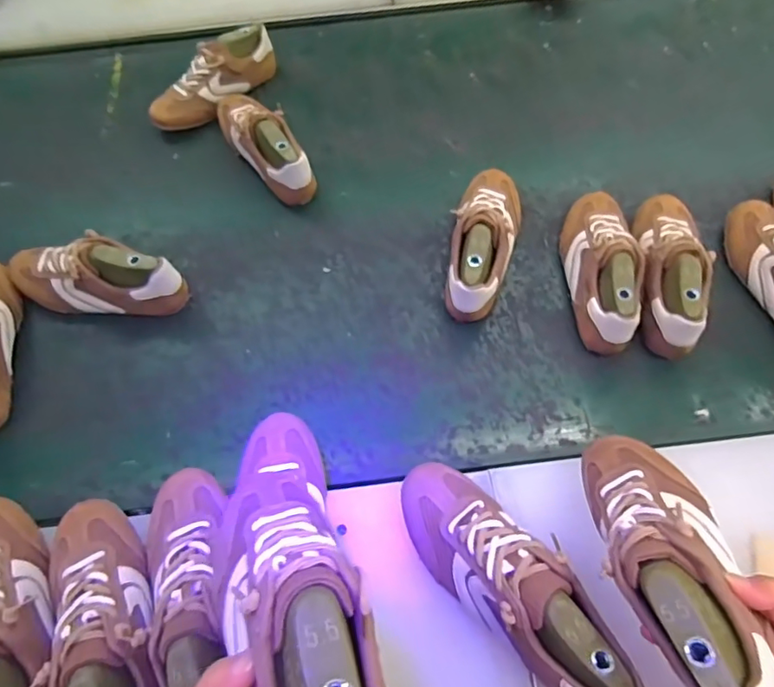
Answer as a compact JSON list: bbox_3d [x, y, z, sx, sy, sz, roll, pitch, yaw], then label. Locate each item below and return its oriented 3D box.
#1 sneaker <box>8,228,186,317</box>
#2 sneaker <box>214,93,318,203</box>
[{"bbox_3d":[-0.369,-0.084,0.673,0.221,0.089,0.072,4,61,5],"label":"sneaker"},{"bbox_3d":[-0.184,-0.303,0.792,0.067,0.085,0.223,-34,65,-16],"label":"sneaker"}]

